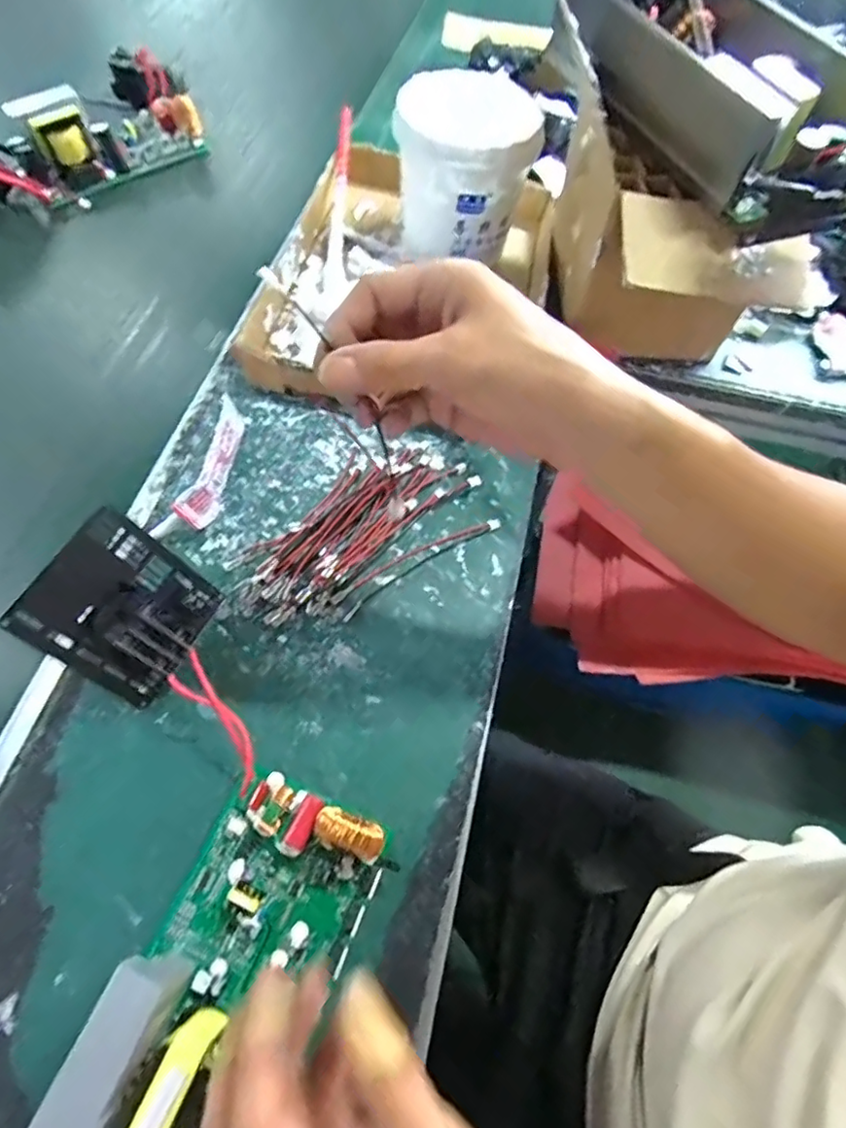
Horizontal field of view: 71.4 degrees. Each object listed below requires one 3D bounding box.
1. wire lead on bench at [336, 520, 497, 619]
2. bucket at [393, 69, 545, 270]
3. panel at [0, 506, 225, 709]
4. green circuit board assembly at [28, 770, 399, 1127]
[{"bbox_3d":[-0.003,-0.002,0.427,0.134,0.004,0.019,-31,66,-17],"label":"wire lead on bench"},{"bbox_3d":[0.039,-0.355,0.539,0.119,0.117,0.123,7,63,1],"label":"bucket"},{"bbox_3d":[-0.172,0.026,0.347,0.033,0.093,0.086,-1,51,47],"label":"panel"},{"bbox_3d":[-0.094,0.200,0.286,0.100,0.048,0.185,29,59,10],"label":"green circuit board assembly"}]

